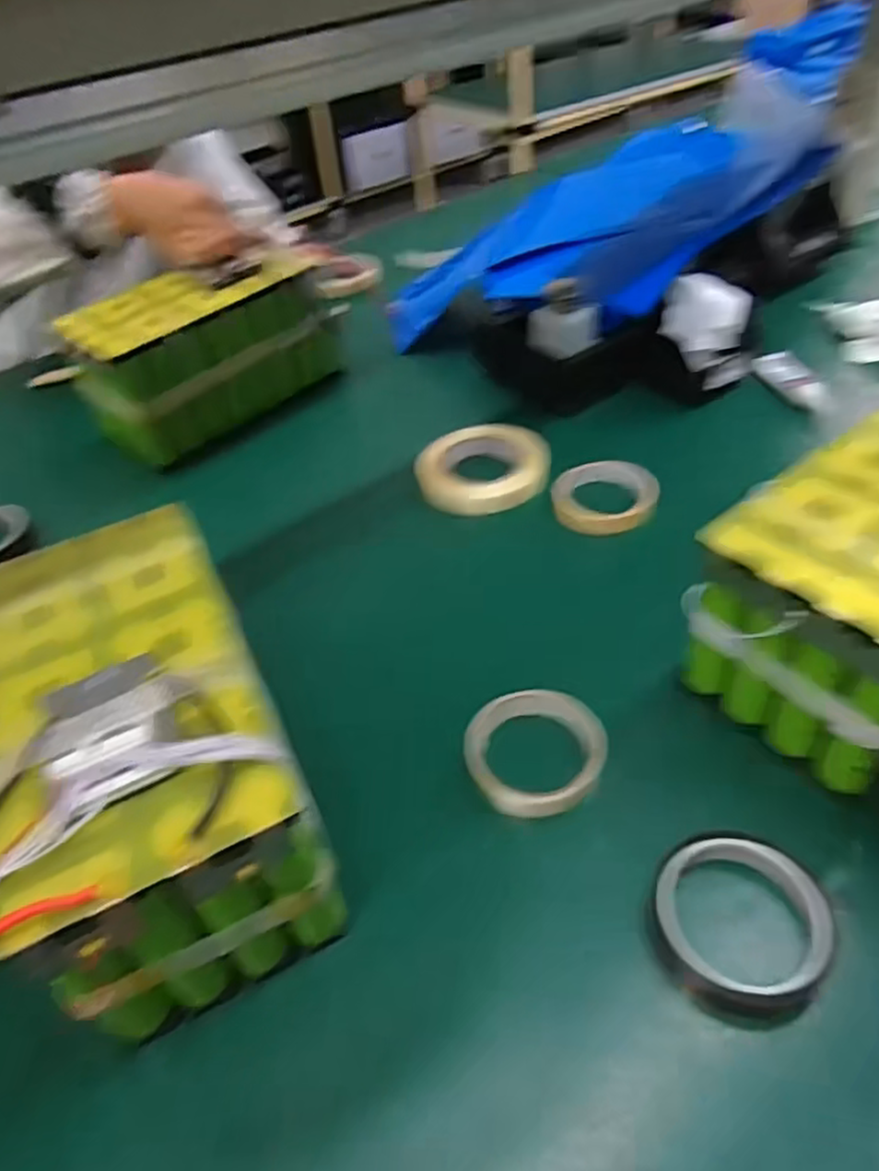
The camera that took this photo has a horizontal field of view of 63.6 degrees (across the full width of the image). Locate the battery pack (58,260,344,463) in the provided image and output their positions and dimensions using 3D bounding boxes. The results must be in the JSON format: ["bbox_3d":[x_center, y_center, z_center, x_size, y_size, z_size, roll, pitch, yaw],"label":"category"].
[{"bbox_3d":[-0.266,-0.270,0.825,0.144,0.150,0.261,30,56,31],"label":"battery pack"}]

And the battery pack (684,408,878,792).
[{"bbox_3d":[0.306,-0.011,0.475,0.257,0.147,0.143,-29,49,-21],"label":"battery pack"}]

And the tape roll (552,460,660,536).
[{"bbox_3d":[0.160,-0.085,0.686,0.098,0.024,0.098,-3,45,3],"label":"tape roll"}]

